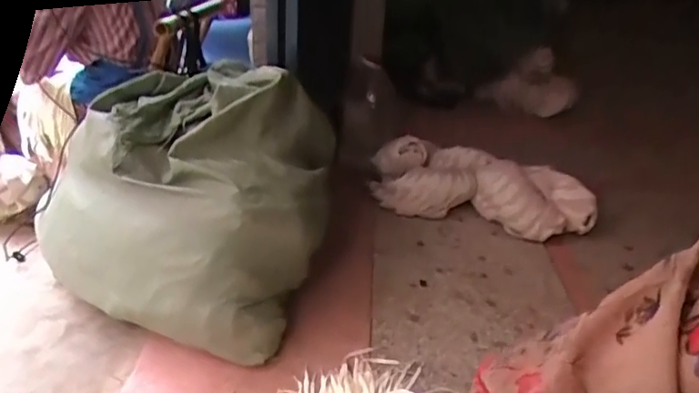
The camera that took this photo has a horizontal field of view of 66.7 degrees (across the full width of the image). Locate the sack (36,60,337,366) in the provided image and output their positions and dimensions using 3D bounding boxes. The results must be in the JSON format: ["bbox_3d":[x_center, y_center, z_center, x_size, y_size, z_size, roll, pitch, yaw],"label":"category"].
[{"bbox_3d":[-0.369,-0.024,1.256,0.578,0.452,0.546,9,30,11],"label":"sack"}]

